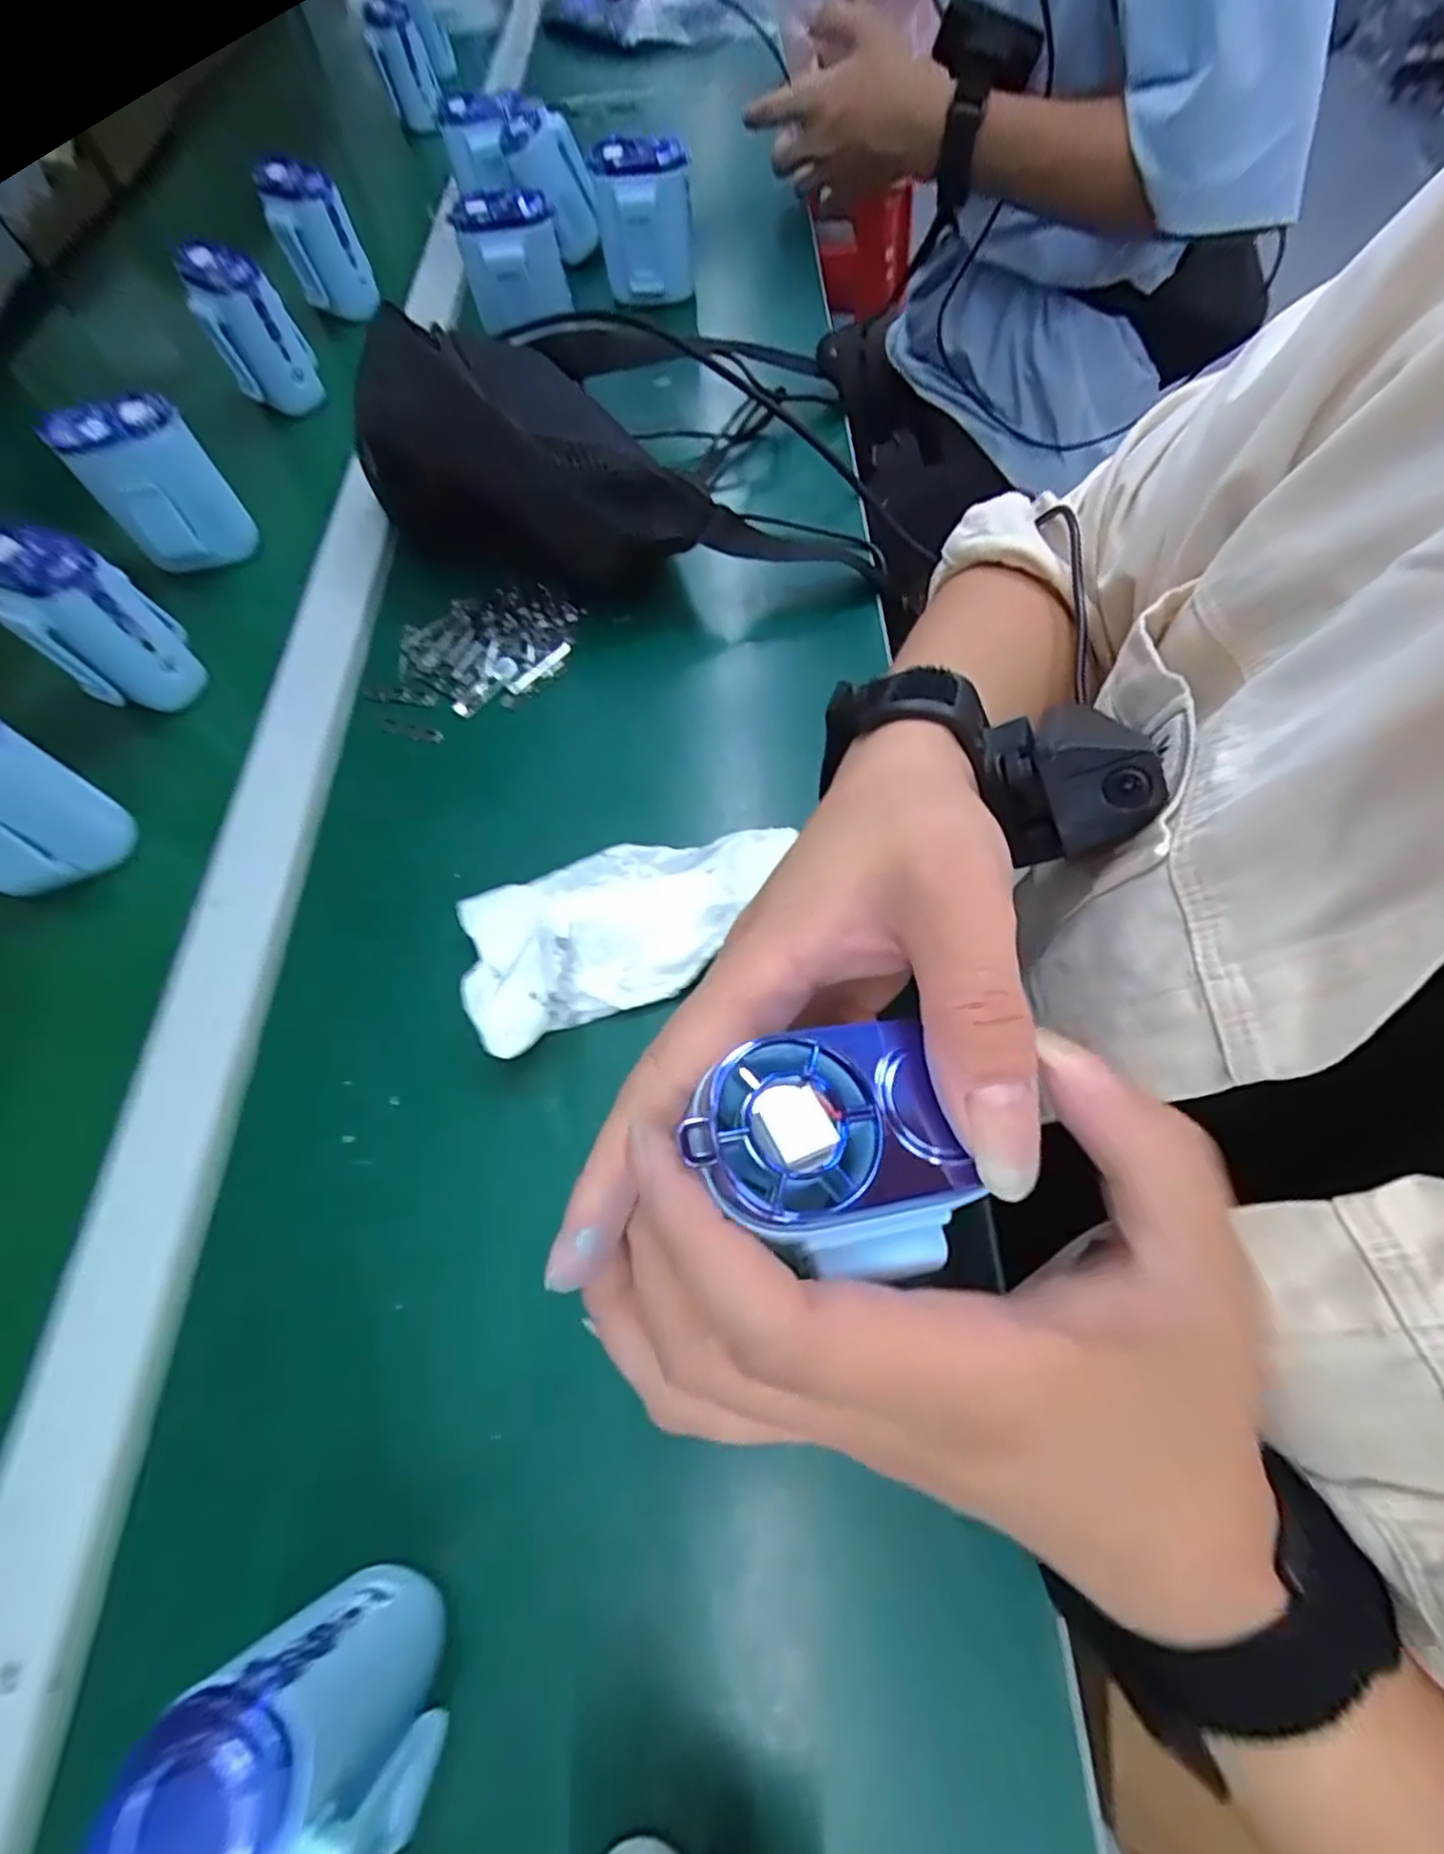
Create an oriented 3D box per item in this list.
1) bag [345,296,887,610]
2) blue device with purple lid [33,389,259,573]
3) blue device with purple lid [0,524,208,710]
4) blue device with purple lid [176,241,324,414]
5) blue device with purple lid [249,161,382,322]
[{"bbox_3d":[-0.065,-0.288,0.419,0.284,0.082,0.209,-4,65,-2],"label":"bag"},{"bbox_3d":[-0.334,-0.262,0.420,0.036,0.085,0.063,39,71,19],"label":"blue device with purple lid"},{"bbox_3d":[-0.330,-0.161,0.370,0.061,0.079,0.060,41,71,17],"label":"blue device with purple lid"},{"bbox_3d":[-0.337,-0.431,0.509,0.062,0.084,0.060,-29,66,-12],"label":"blue device with purple lid"},{"bbox_3d":[-0.323,-0.551,0.563,0.058,0.089,0.066,-25,65,-10],"label":"blue device with purple lid"}]

